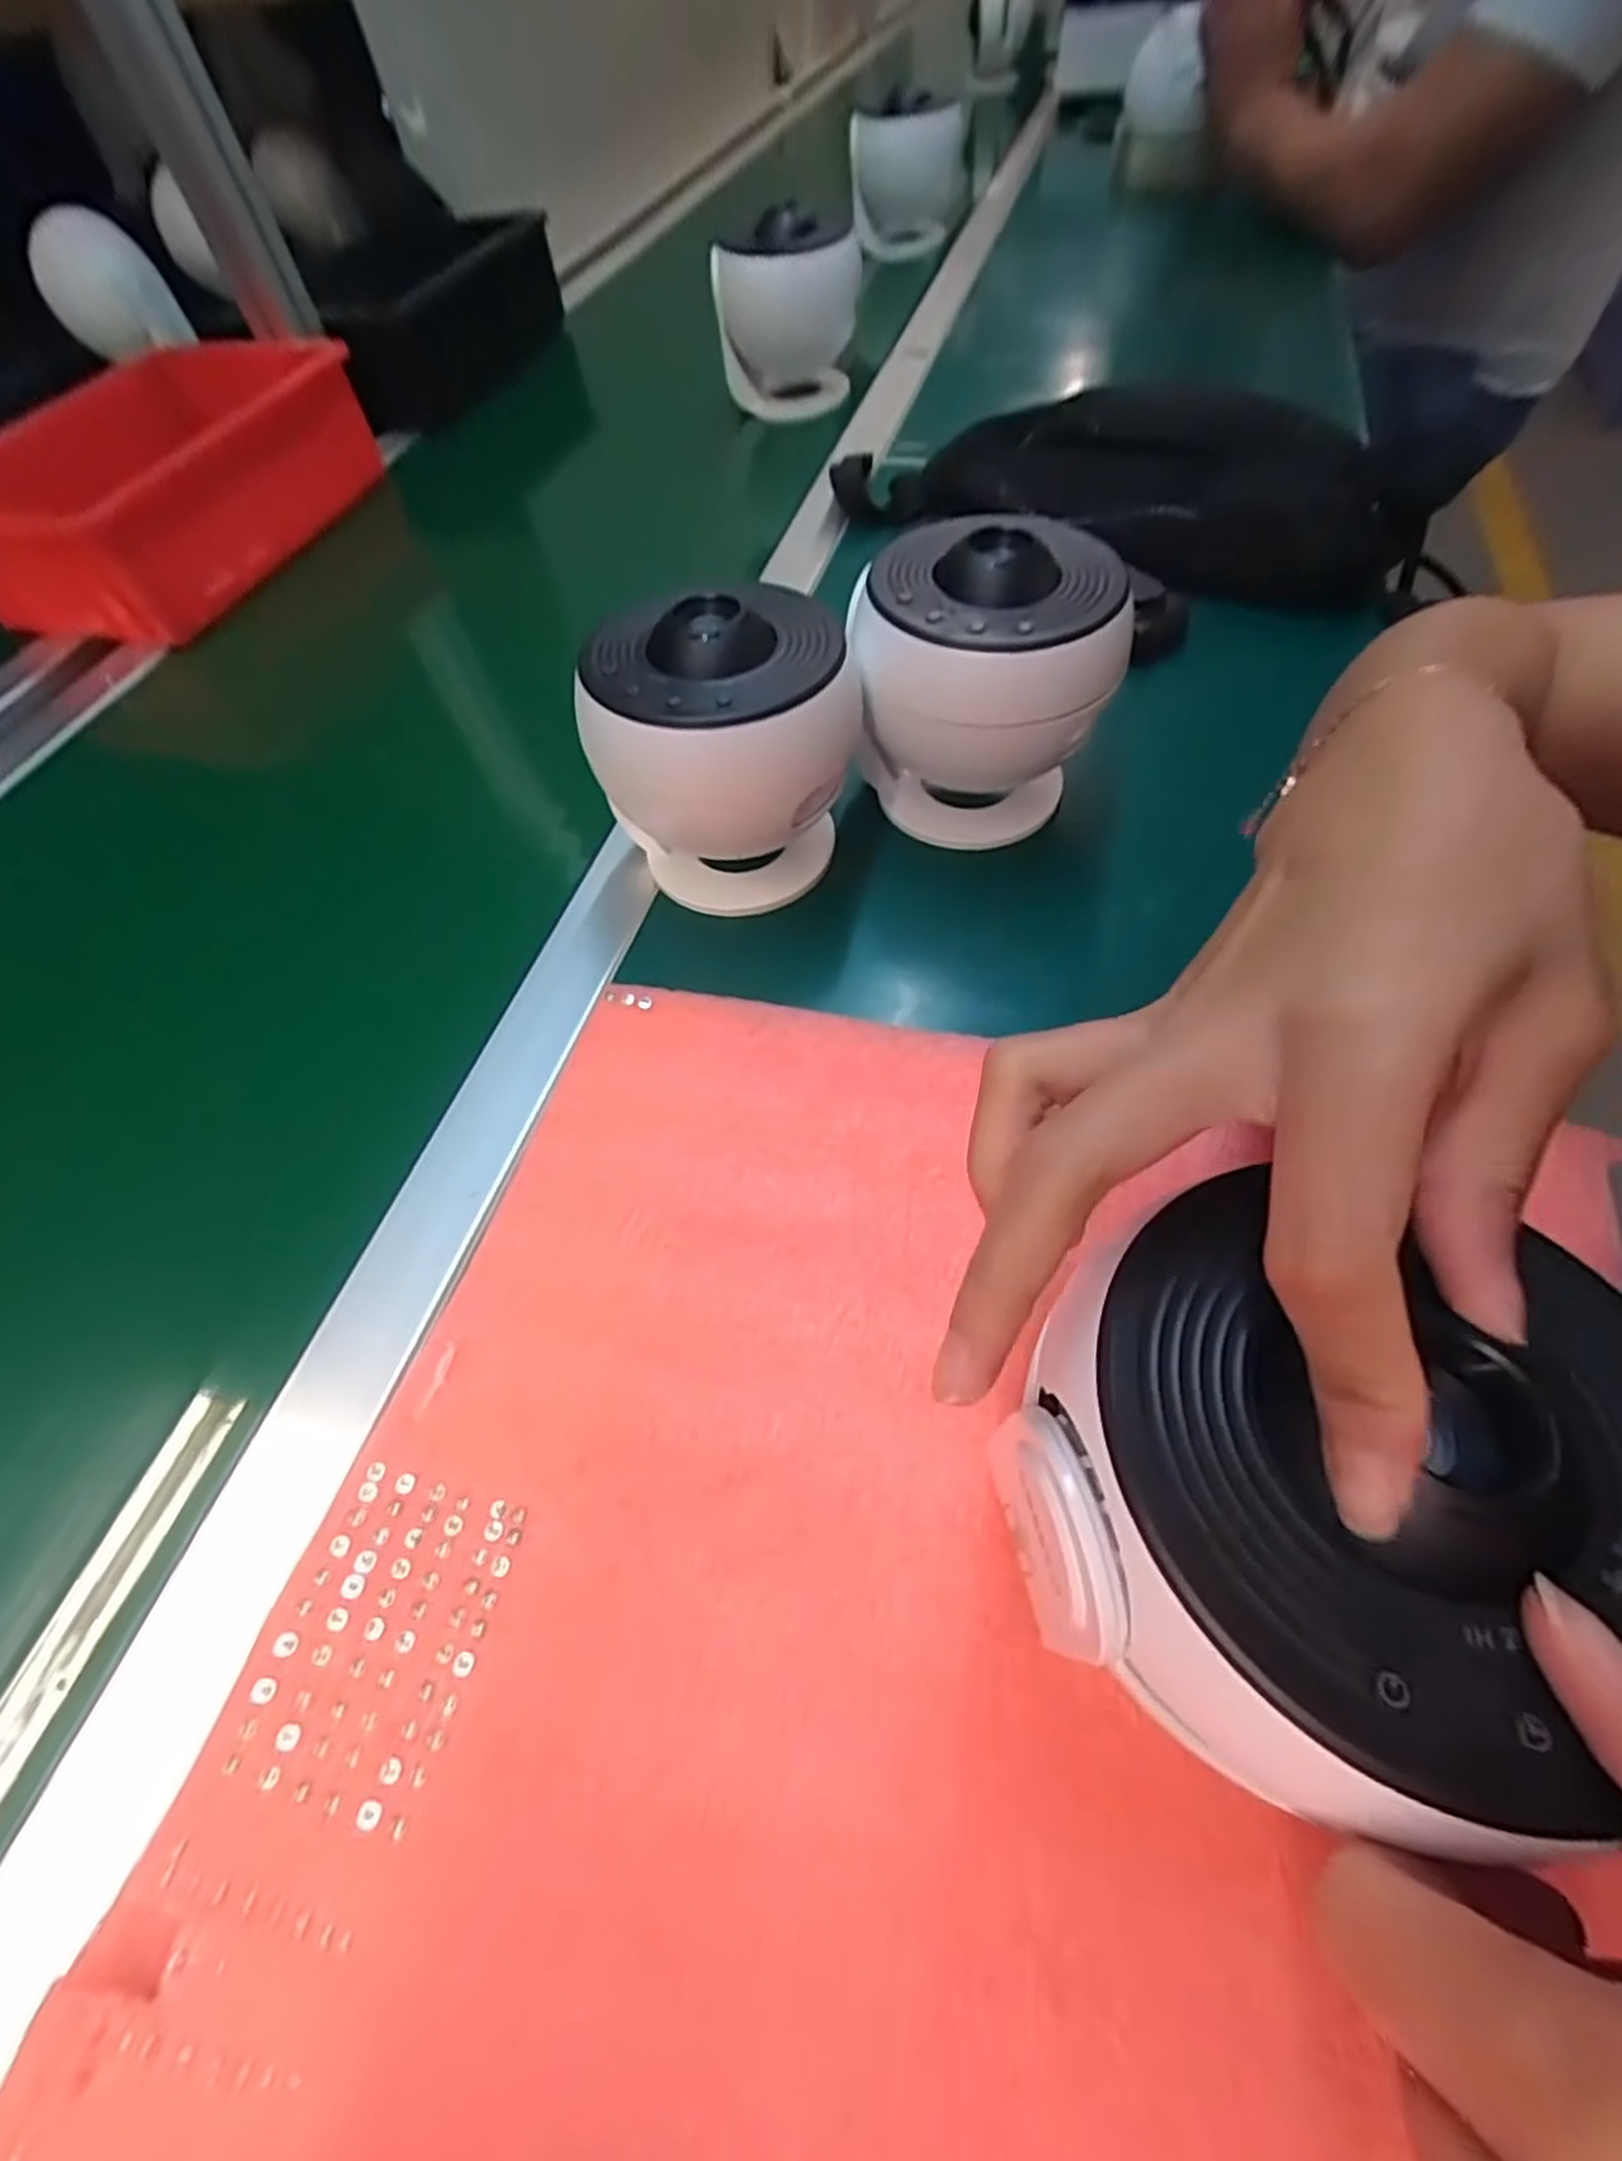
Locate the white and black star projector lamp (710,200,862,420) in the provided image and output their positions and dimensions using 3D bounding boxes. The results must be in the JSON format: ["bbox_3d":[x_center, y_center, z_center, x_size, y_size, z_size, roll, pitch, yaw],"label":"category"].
[{"bbox_3d":[-0.020,-0.666,0.692,0.120,0.126,0.152,-5,58,1],"label":"white and black star projector lamp"}]

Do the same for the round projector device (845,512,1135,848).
[{"bbox_3d":[0.074,-0.177,0.356,0.108,0.116,0.102,3,59,6],"label":"round projector device"}]

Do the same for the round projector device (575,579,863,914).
[{"bbox_3d":[-0.035,-0.135,0.334,0.105,0.105,0.100,-2,58,3],"label":"round projector device"}]

